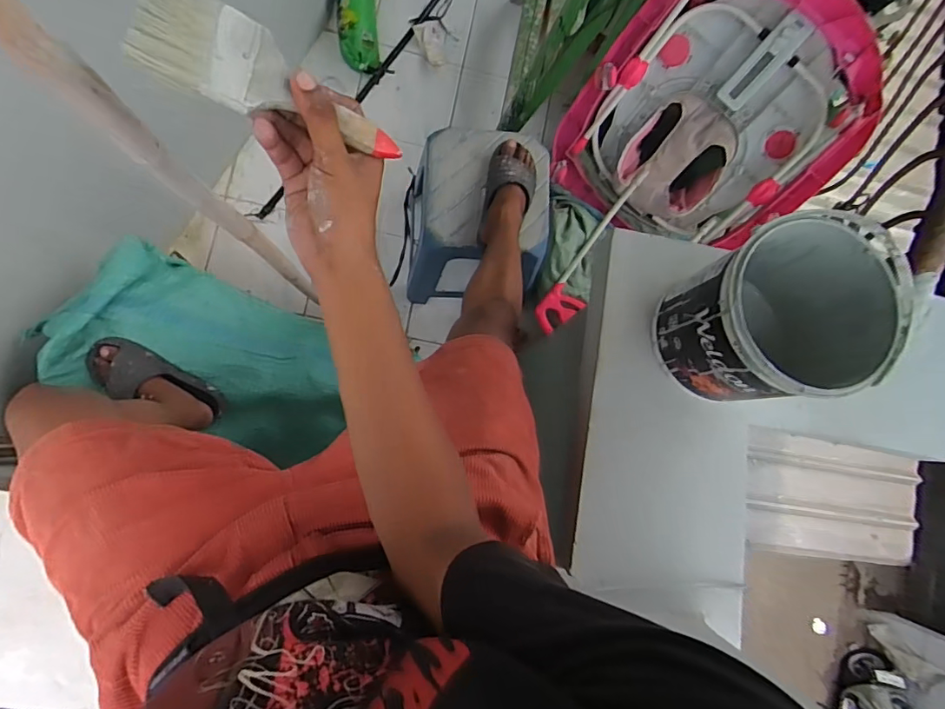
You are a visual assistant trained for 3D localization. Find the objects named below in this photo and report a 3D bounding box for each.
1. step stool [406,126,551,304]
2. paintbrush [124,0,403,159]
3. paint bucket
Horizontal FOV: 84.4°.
[{"bbox_3d":[0.009,-0.333,1.355,0.315,0.427,0.326,5,83,-6],"label":"step stool"},{"bbox_3d":[-0.123,-0.175,0.341,0.167,0.012,0.057,16,81,-38],"label":"paintbrush"},{"bbox_3d":[0.353,-0.047,0.593,0.212,0.171,0.181,-23,87,-8],"label":"paint bucket"}]

